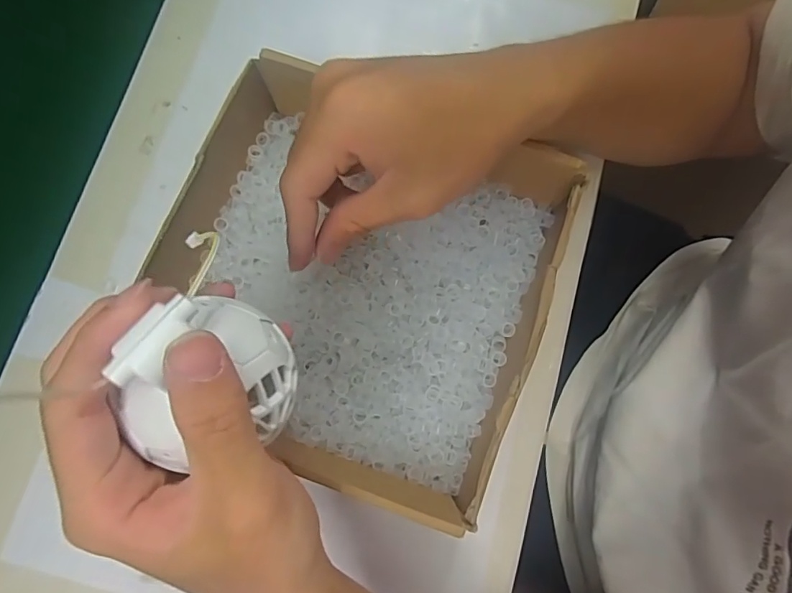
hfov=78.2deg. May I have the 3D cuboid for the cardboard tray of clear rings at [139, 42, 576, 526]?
[{"bbox_3d":[-0.028,-0.006,0.287,0.213,0.067,0.206,20,80,3],"label":"cardboard tray of clear rings"}]

